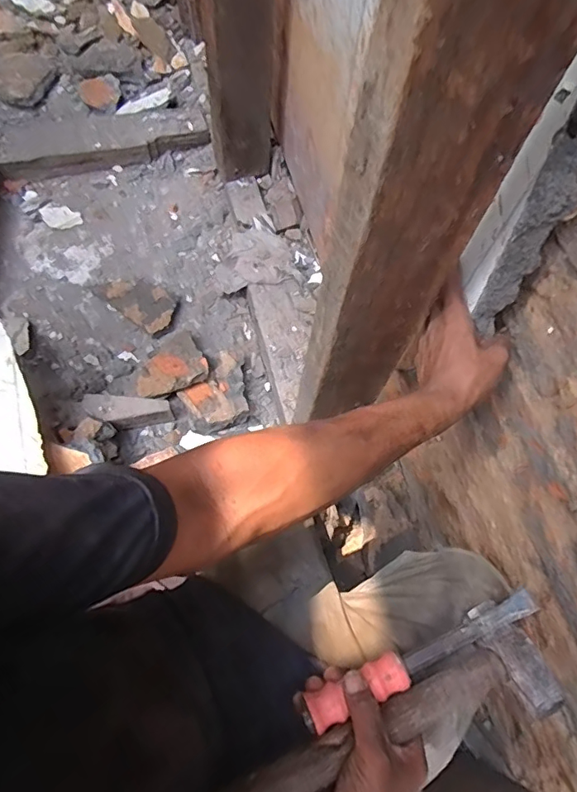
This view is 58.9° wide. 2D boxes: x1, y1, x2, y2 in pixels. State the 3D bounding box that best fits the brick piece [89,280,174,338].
[{"bbox_3d":[-0.318,-0.213,1.078,0.196,0.053,0.116,43,71,15],"label":"brick piece"}]

